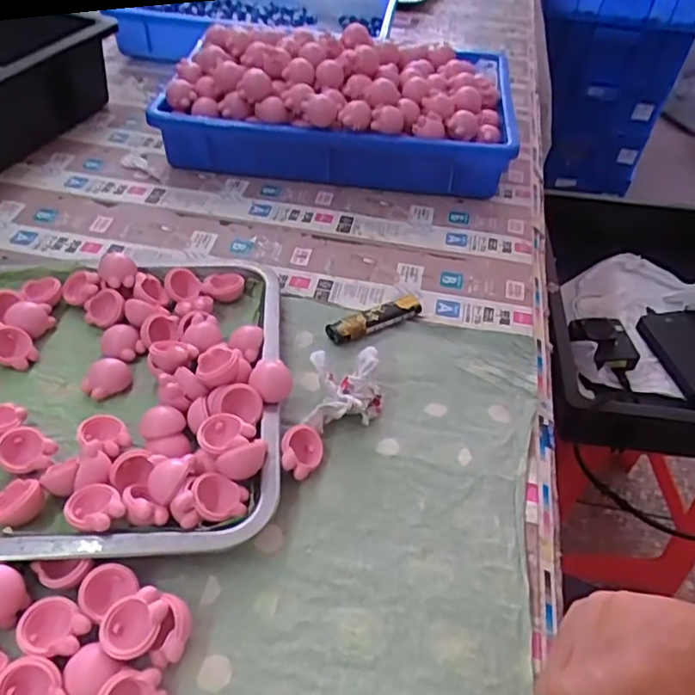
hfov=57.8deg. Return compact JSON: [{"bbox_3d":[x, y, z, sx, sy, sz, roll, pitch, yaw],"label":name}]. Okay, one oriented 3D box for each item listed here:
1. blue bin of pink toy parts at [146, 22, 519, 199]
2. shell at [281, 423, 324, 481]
[{"bbox_3d":[-0.001,-0.254,0.663,0.340,0.104,0.196,11,46,5],"label":"blue bin of pink toy parts"},{"bbox_3d":[-0.030,0.067,0.403,0.028,0.015,0.034,42,44,-3],"label":"shell"}]

